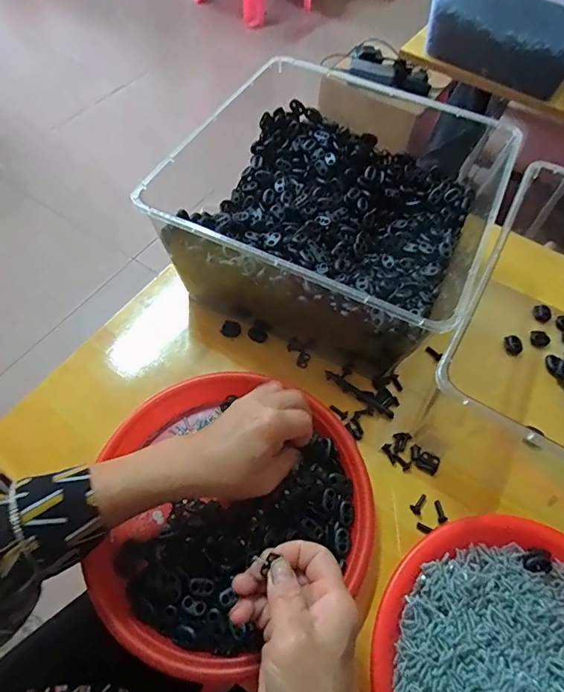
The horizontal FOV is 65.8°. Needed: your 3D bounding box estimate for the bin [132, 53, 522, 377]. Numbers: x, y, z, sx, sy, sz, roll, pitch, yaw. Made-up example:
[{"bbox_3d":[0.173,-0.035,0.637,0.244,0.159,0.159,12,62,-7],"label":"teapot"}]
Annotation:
[{"bbox_3d":[0.053,-0.138,0.480,0.293,0.144,0.285,24,61,11],"label":"bin"}]

